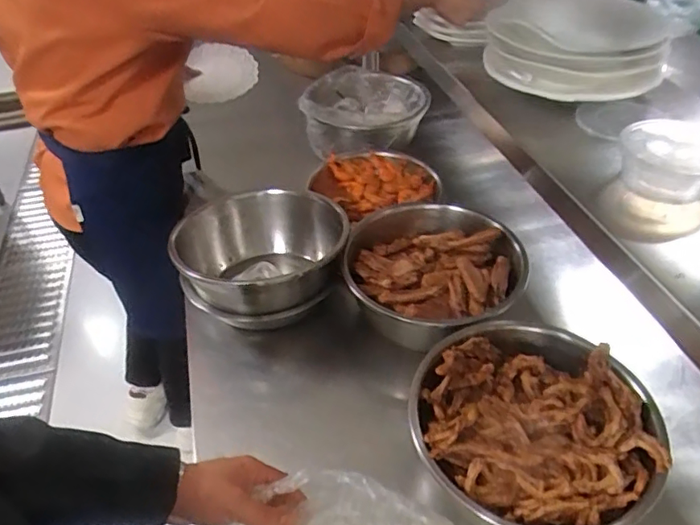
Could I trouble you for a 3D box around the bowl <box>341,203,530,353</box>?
[{"bbox_3d":[0.122,0.022,0.847,0.265,0.108,0.265,8,43,11],"label":"bowl"}]

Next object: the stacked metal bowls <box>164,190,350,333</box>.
[{"bbox_3d":[-0.134,0.011,0.892,0.258,0.153,0.233,-10,42,-8],"label":"stacked metal bowls"}]

